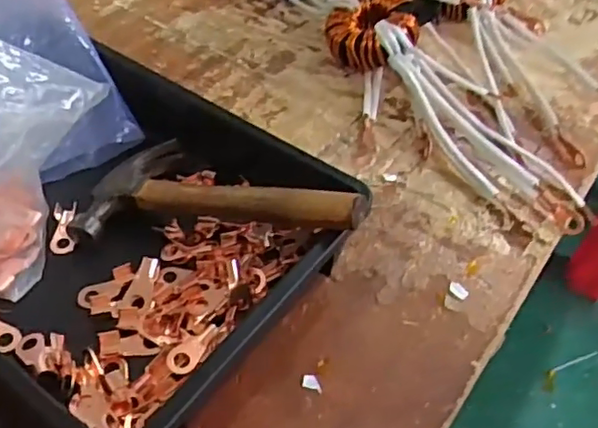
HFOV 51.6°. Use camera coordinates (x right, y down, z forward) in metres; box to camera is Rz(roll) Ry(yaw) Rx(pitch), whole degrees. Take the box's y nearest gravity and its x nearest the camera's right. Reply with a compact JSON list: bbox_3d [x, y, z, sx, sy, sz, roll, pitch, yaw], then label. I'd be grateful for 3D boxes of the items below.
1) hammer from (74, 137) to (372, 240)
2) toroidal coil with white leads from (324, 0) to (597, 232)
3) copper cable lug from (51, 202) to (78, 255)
[{"bbox_3d":[-0.057,-0.008,0.451,0.215,0.023,0.100,6,46,25],"label":"hammer"},{"bbox_3d":[0.137,-0.107,0.581,0.119,0.055,0.325,-21,54,-22],"label":"toroidal coil with white leads"},{"bbox_3d":[-0.180,0.011,0.474,0.017,0.006,0.043,-1,66,-6],"label":"copper cable lug"}]

